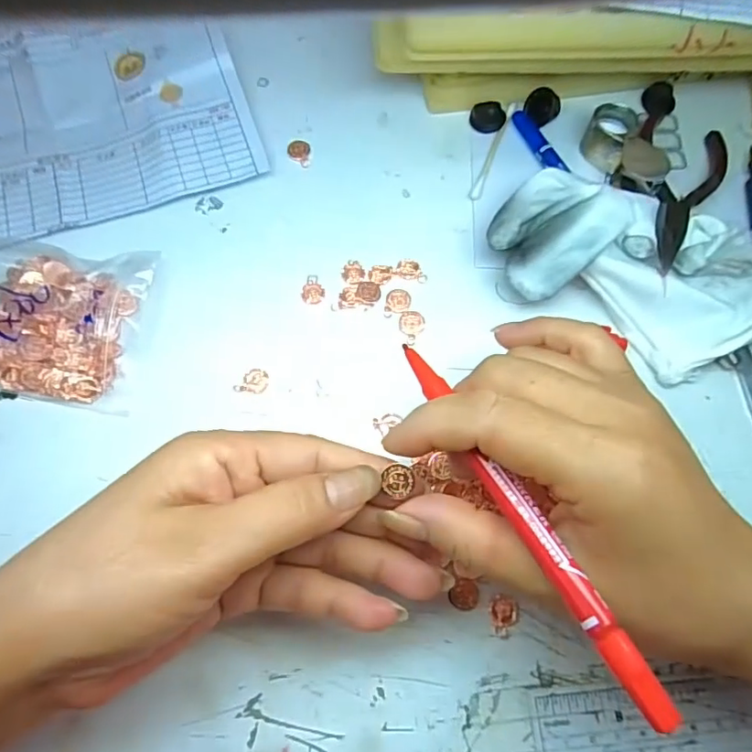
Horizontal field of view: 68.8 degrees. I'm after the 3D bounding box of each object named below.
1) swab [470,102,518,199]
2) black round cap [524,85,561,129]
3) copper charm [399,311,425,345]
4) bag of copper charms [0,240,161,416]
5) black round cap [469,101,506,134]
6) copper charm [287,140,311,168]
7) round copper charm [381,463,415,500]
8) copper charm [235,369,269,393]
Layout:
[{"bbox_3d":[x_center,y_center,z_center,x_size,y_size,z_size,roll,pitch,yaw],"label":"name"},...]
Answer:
[{"bbox_3d":[0.063,-0.122,0.298,0.006,0.005,0.065,22,73,6],"label":"swab"},{"bbox_3d":[0.090,-0.146,0.299,0.019,0.016,0.014,25,73,7],"label":"black round cap"},{"bbox_3d":[0.017,-0.024,0.261,0.012,0.004,0.017,3,72,0],"label":"copper charm"},{"bbox_3d":[-0.165,-0.032,0.246,0.121,0.020,0.075,9,72,2],"label":"bag of copper charms"},{"bbox_3d":[0.062,-0.144,0.303,0.019,0.009,0.014,1,72,-1],"label":"black round cap"},{"bbox_3d":[-0.041,-0.119,0.294,0.012,0.004,0.015,1,72,-1],"label":"copper charm"},{"bbox_3d":[0.008,0.035,0.185,0.010,0.004,0.012,1,72,-1],"label":"round copper charm"},{"bbox_3d":[-0.056,0.002,0.248,0.014,0.004,0.012,6,72,1],"label":"copper charm"}]

